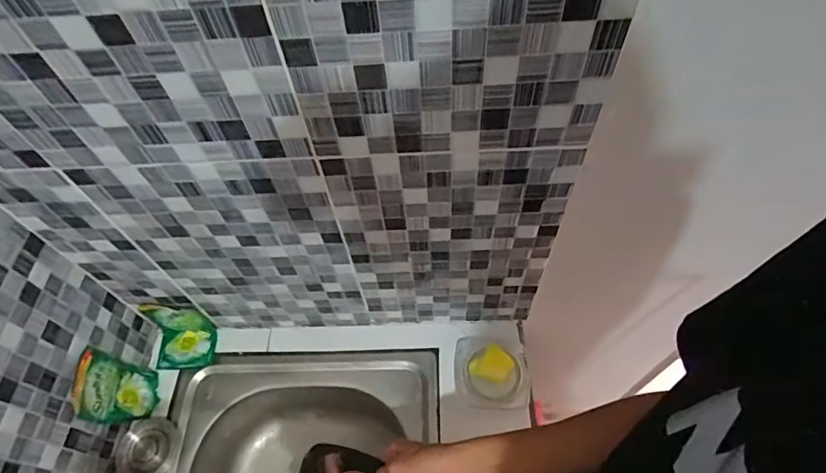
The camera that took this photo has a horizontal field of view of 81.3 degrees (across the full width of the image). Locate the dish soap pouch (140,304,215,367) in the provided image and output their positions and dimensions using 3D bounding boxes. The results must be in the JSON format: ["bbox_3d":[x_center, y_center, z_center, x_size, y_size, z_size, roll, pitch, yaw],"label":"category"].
[{"bbox_3d":[-0.357,0.152,0.724,0.087,0.088,0.067,-1,57,2],"label":"dish soap pouch"}]

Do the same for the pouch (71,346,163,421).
[{"bbox_3d":[-0.402,0.205,0.657,0.034,0.127,0.089,-4,57,0],"label":"pouch"}]

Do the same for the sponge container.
[{"bbox_3d":[0.113,0.196,0.704,0.105,0.034,0.100,6,58,6],"label":"sponge container"}]

